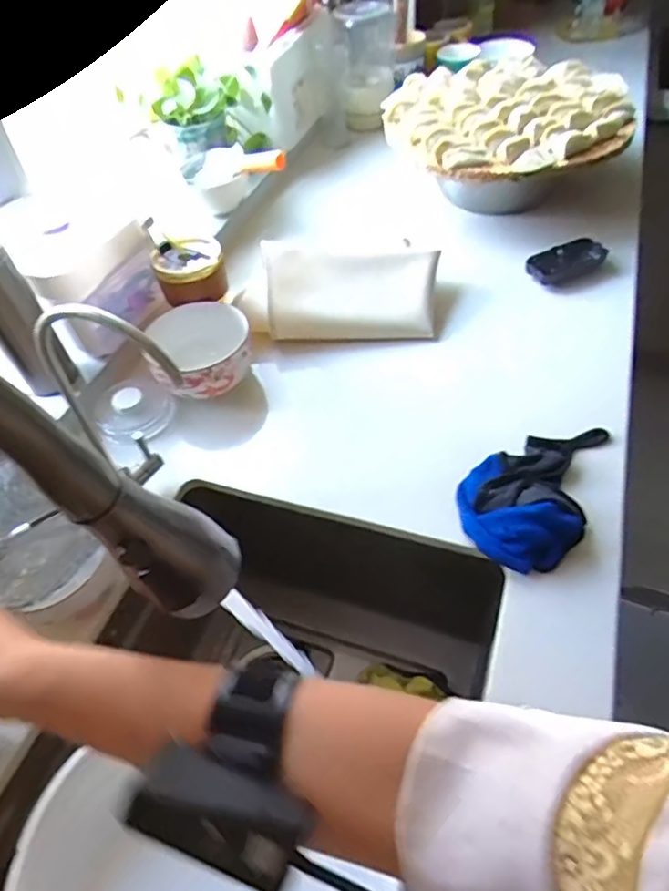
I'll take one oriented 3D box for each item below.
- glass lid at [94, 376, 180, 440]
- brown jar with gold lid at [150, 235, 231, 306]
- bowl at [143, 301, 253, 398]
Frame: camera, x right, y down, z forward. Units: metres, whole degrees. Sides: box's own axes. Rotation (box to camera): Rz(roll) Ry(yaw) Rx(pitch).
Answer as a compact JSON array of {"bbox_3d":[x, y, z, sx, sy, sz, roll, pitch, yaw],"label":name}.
[{"bbox_3d":[-0.235,-0.048,0.673,0.088,0.039,0.077,-29,54,-18],"label":"glass lid"},{"bbox_3d":[-0.178,-0.218,0.718,0.085,0.049,0.074,-17,51,-9],"label":"brown jar with gold lid"},{"bbox_3d":[-0.156,-0.116,0.678,0.114,0.054,0.117,-3,50,3],"label":"bowl"}]

